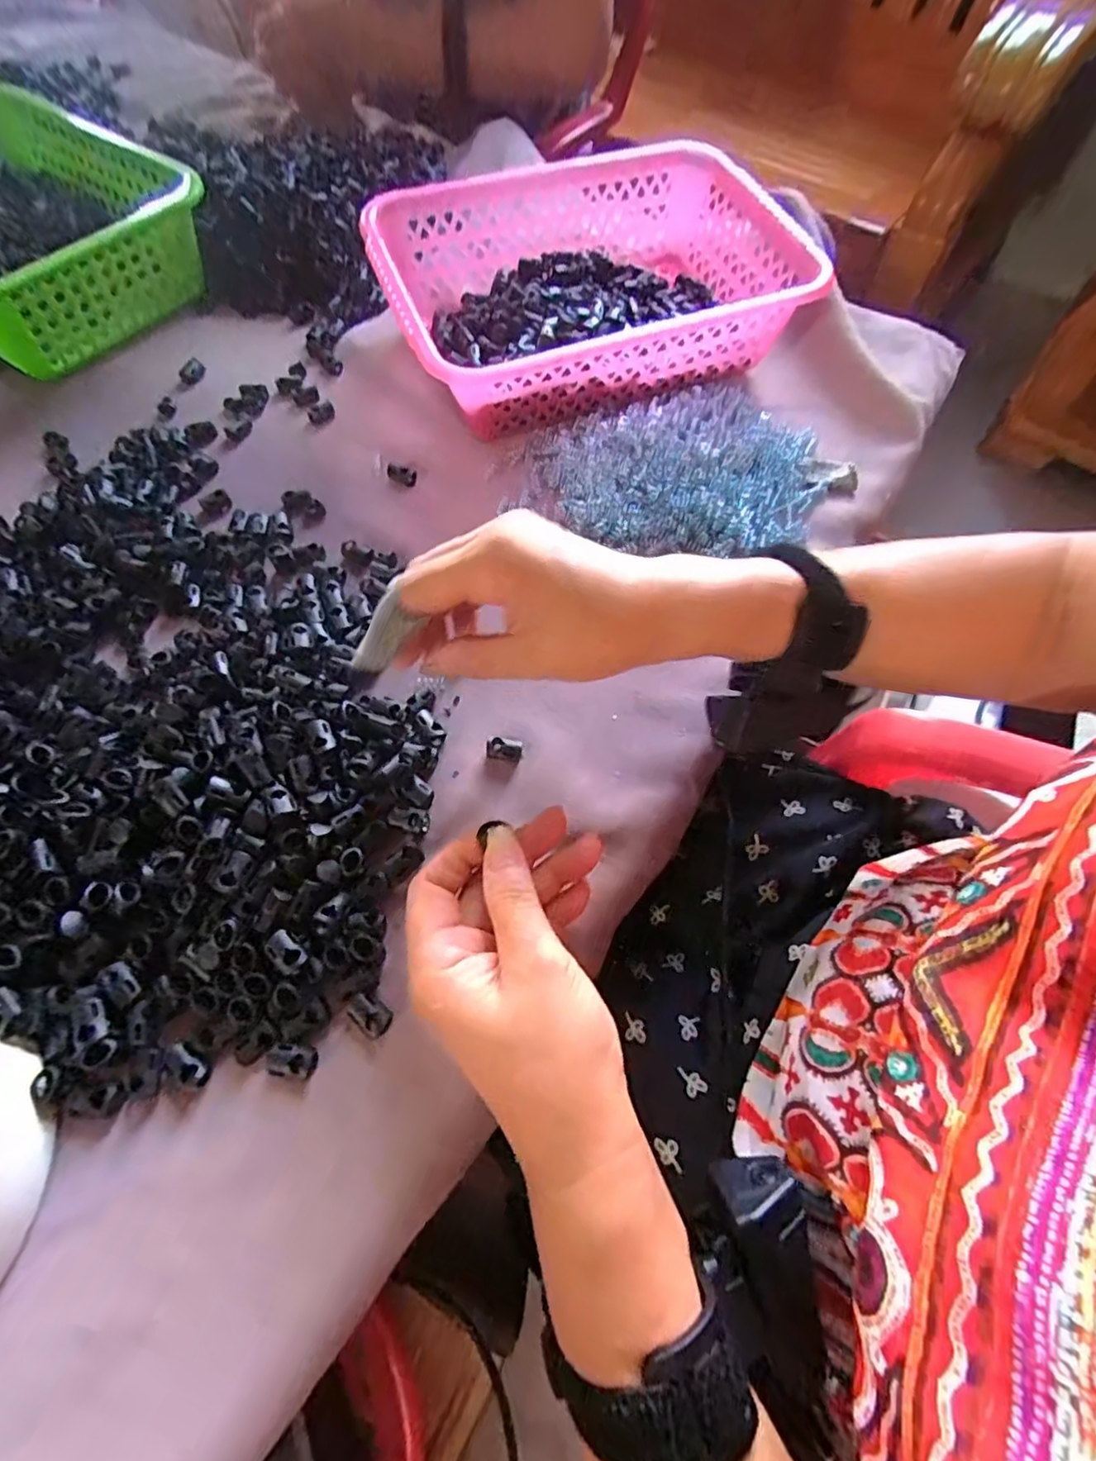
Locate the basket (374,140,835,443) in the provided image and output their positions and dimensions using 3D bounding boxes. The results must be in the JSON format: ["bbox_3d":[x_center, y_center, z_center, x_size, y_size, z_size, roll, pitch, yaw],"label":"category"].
[{"bbox_3d":[0.032,-0.341,0.476,0.306,0.081,0.217,-21,66,-12],"label":"basket"}]

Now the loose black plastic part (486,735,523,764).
[{"bbox_3d":[-0.025,0.011,0.342,0.019,0.006,0.014,13,64,5],"label":"loose black plastic part"}]

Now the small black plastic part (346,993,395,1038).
[{"bbox_3d":[-0.083,0.130,0.280,0.021,0.007,0.013,28,66,12],"label":"small black plastic part"}]

